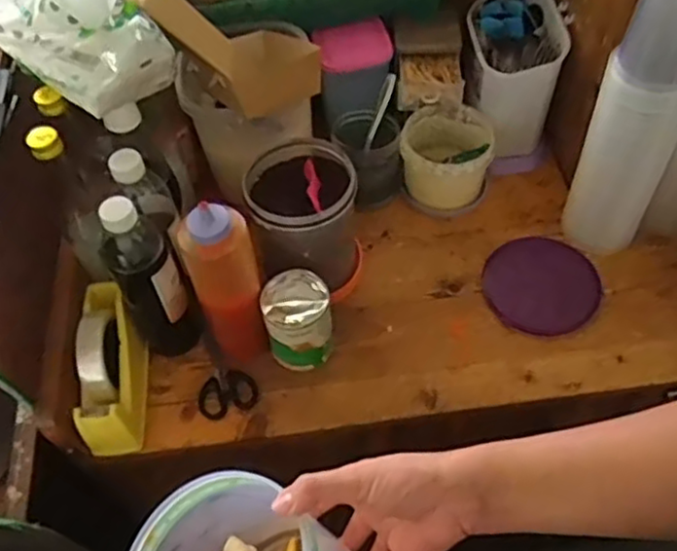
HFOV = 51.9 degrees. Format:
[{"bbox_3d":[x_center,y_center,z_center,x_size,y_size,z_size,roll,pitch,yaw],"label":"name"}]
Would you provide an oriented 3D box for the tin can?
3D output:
[{"bbox_3d":[-0.044,0.052,0.777,0.071,0.096,0.071,-2,57,3],"label":"tin can"}]

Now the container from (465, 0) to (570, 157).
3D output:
[{"bbox_3d":[0.230,-0.270,0.917,0.105,0.144,0.155,-5,56,0],"label":"container"}]

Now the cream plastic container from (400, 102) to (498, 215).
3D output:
[{"bbox_3d":[0.141,-0.153,0.908,0.112,0.085,0.110,7,57,8],"label":"cream plastic container"}]

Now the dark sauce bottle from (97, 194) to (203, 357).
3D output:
[{"bbox_3d":[-0.195,0.010,0.742,0.055,0.226,0.059,21,60,16],"label":"dark sauce bottle"}]

